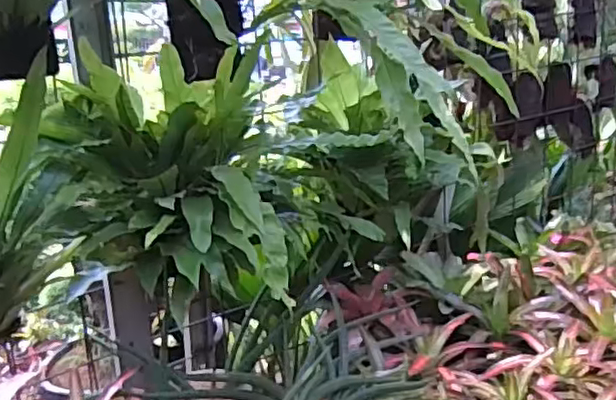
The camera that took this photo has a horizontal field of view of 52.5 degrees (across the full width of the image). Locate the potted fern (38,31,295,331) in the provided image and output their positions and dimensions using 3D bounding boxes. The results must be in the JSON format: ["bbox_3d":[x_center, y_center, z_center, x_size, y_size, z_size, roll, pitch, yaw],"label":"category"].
[{"bbox_3d":[-0.244,-0.055,1.154,0.379,0.362,0.372,-5,14,-3],"label":"potted fern"}]

